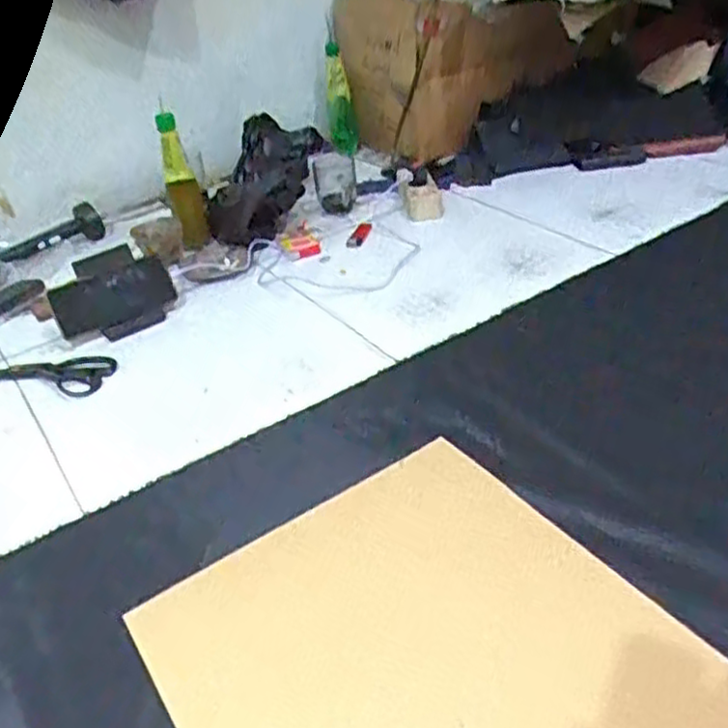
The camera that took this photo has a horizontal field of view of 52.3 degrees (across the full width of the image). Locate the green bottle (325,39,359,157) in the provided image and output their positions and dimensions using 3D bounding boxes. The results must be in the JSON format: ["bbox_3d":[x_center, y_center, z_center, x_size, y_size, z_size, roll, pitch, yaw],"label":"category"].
[{"bbox_3d":[-0.049,-0.534,1.501,0.053,0.222,0.066,-10,36,-4],"label":"green bottle"}]

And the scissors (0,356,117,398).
[{"bbox_3d":[-0.436,0.006,0.960,0.222,0.017,0.070,4,37,15],"label":"scissors"}]

